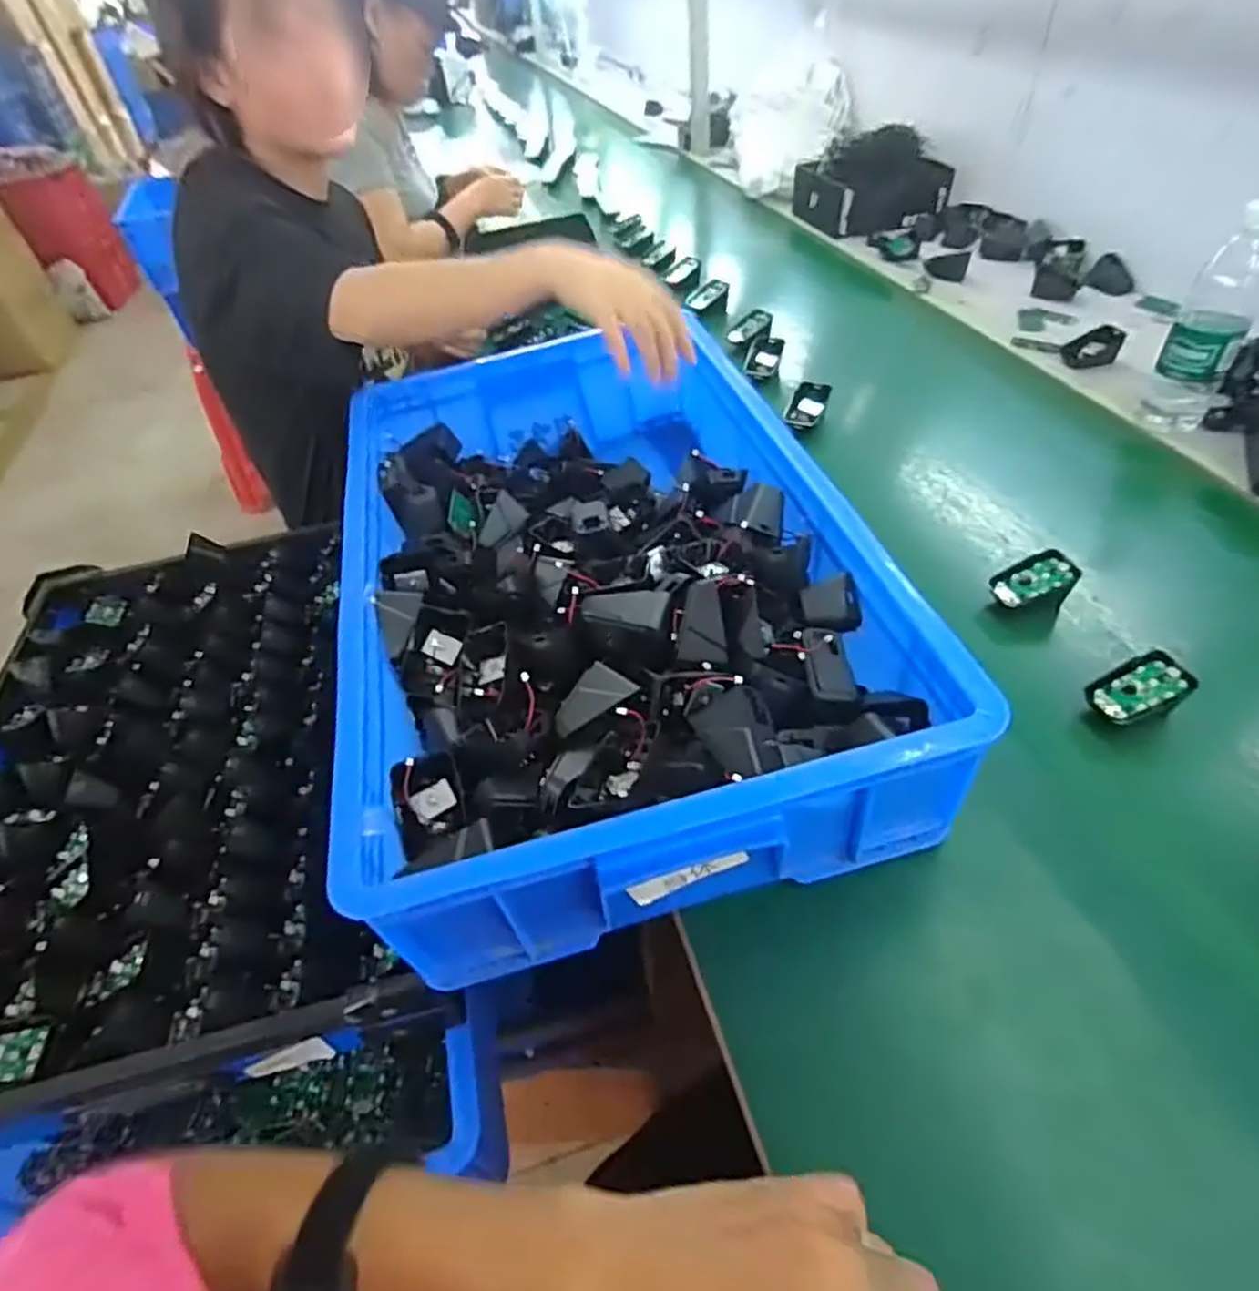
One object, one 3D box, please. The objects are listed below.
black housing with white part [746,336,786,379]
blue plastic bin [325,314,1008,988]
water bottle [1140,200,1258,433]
[{"bbox_3d":[0.190,-0.403,1.013,0.046,0.018,0.064,16,77,7],"label":"black housing with white part"},{"bbox_3d":[-0.040,-0.076,0.651,0.387,0.143,0.634,-13,46,-7],"label":"blue plastic bin"},{"bbox_3d":[0.611,-0.338,0.754,0.066,0.210,0.078,27,55,28],"label":"water bottle"}]

